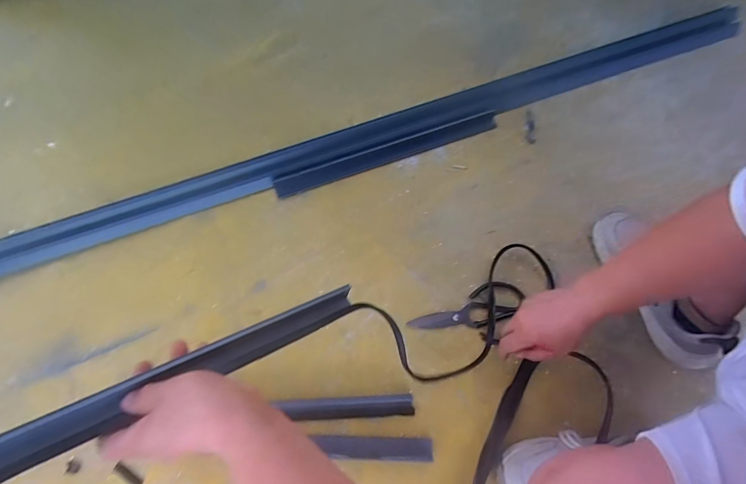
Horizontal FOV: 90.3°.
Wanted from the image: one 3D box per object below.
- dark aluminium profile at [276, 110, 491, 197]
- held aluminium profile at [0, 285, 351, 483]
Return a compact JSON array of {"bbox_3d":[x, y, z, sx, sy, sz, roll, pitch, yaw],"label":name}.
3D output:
[{"bbox_3d":[0.032,-0.177,0.725,0.449,0.021,0.050,-21,74,-7],"label":"dark aluminium profile"},{"bbox_3d":[-0.210,0.138,0.339,0.445,0.028,0.031,-21,72,-32],"label":"held aluminium profile"}]

